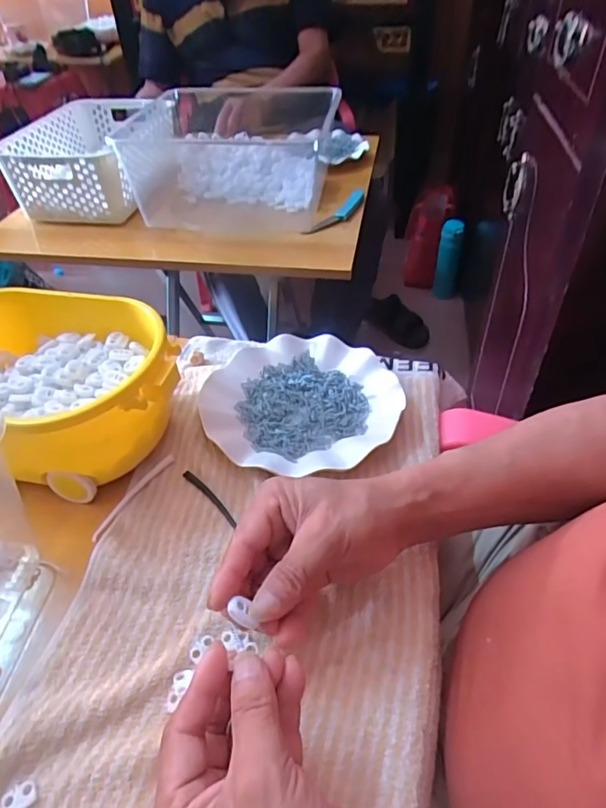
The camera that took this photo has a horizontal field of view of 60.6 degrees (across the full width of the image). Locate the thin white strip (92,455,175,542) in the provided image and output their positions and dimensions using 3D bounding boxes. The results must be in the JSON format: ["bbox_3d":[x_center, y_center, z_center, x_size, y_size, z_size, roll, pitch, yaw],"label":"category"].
[{"bbox_3d":[-0.142,0.076,0.435,0.010,0.004,0.093,22,51,25],"label":"thin white strip"}]

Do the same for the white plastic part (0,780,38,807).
[{"bbox_3d":[-0.159,0.220,0.288,0.019,0.004,0.014,-28,49,-21],"label":"white plastic part"}]

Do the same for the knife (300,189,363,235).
[{"bbox_3d":[0.056,-0.309,0.838,0.030,0.019,0.161,23,49,26],"label":"knife"}]

